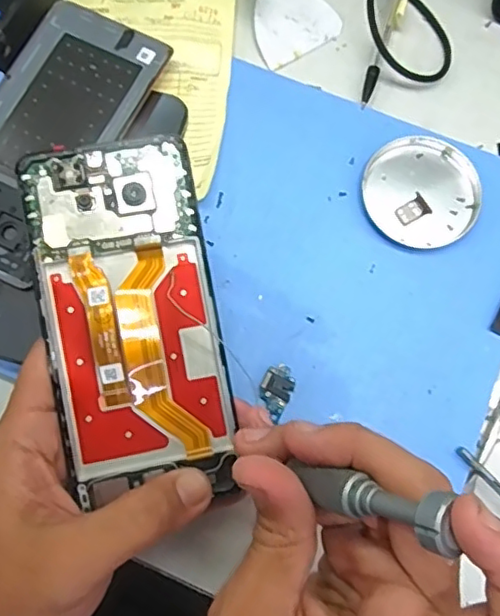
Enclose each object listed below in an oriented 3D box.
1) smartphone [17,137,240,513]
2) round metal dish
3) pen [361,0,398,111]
[{"bbox_3d":[-0.053,0.003,0.265,0.071,0.012,0.150,-10,89,-4],"label":"smartphone"},{"bbox_3d":[0.096,-0.064,0.338,0.063,0.012,0.064,0,75,-1],"label":"round metal dish"},{"bbox_3d":[0.086,-0.184,0.370,0.009,0.007,0.141,17,76,3],"label":"pen"}]

